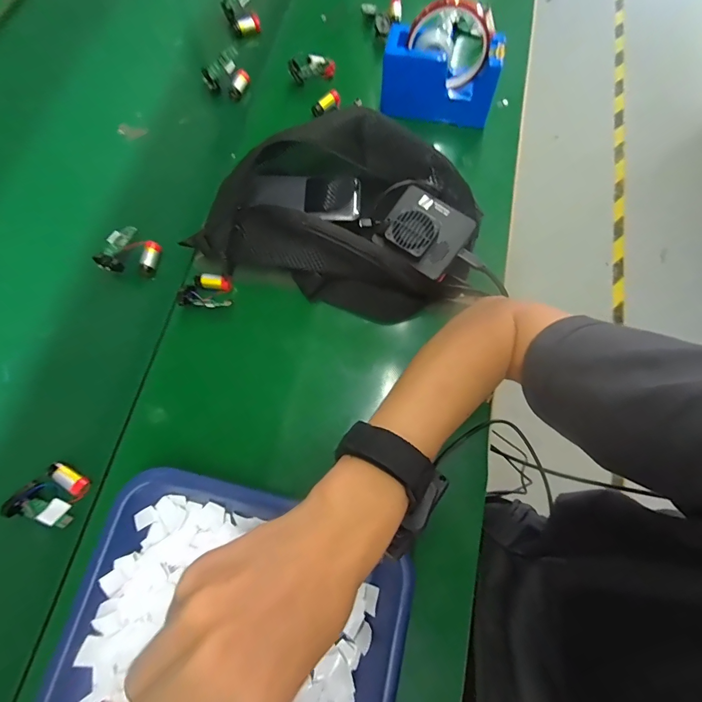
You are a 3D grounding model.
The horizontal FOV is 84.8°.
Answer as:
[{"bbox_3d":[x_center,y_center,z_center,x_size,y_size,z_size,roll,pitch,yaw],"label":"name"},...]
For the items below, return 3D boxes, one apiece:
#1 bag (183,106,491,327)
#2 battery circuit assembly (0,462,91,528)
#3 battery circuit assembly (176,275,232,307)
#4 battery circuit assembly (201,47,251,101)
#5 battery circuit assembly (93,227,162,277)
[{"bbox_3d":[-0.010,-0.147,0.392,0.283,0.089,0.183,18,73,5],"label":"bag"},{"bbox_3d":[-0.272,0.128,0.350,0.050,0.034,0.048,20,73,6],"label":"battery circuit assembly"},{"bbox_3d":[-0.151,-0.064,0.404,0.049,0.018,0.039,0,72,0],"label":"battery circuit assembly"},{"bbox_3d":[-0.162,-0.356,0.506,0.055,0.012,0.049,-28,108,10],"label":"battery circuit assembly"},{"bbox_3d":[-0.243,-0.111,0.424,0.052,0.022,0.054,5,72,1],"label":"battery circuit assembly"}]

